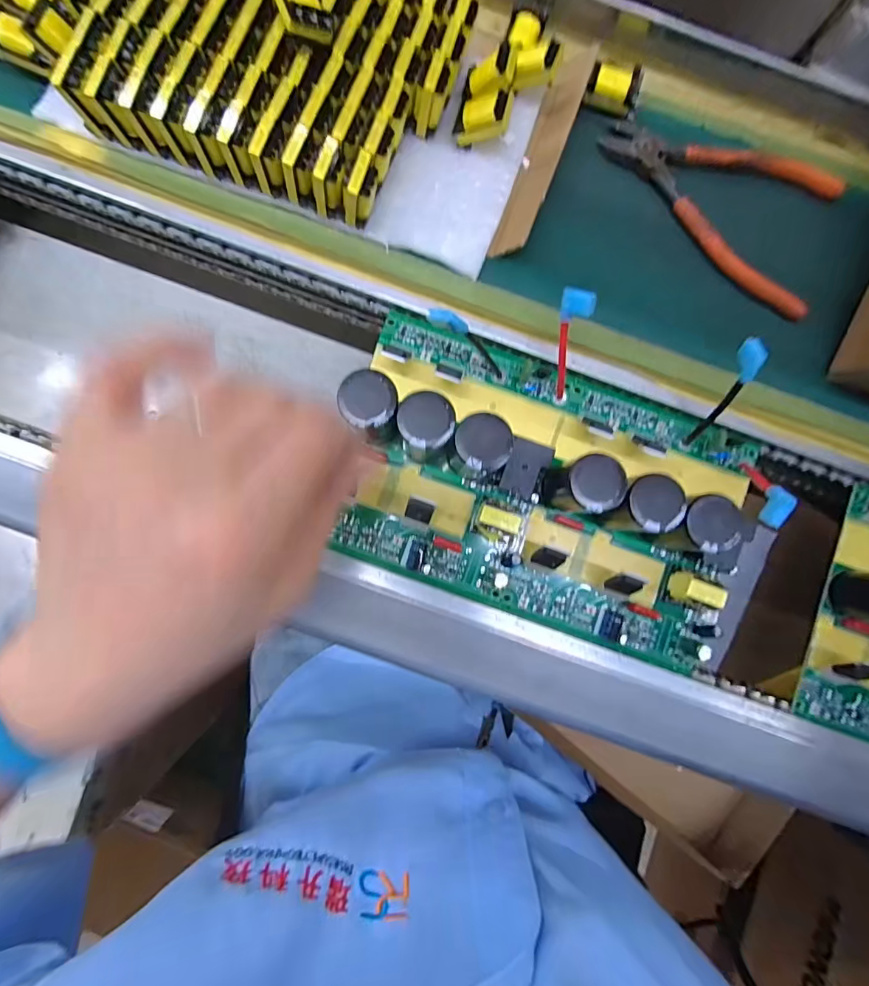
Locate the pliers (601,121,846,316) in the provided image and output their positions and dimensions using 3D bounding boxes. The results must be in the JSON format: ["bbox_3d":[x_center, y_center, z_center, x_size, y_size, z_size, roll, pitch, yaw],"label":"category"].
[{"bbox_3d":[0.185,-0.188,0.269,0.156,0.015,0.090,43,88,0],"label":"pliers"}]

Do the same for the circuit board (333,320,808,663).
[{"bbox_3d":[0.063,-0.002,0.247,0.228,0.057,0.141,19,88,-1],"label":"circuit board"}]

